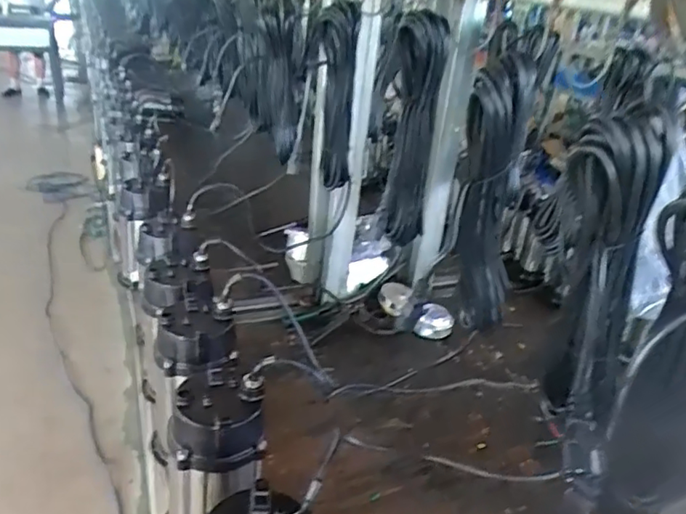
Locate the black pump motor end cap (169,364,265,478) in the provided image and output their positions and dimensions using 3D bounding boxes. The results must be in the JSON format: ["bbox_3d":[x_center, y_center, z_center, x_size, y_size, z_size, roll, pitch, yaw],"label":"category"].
[{"bbox_3d":[-0.155,0.196,0.720,0.109,0.079,0.112,3,30,-2],"label":"black pump motor end cap"}]

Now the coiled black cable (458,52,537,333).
[{"bbox_3d":[0.182,-0.064,0.714,0.090,0.334,0.068,12,31,13],"label":"coiled black cable"}]

